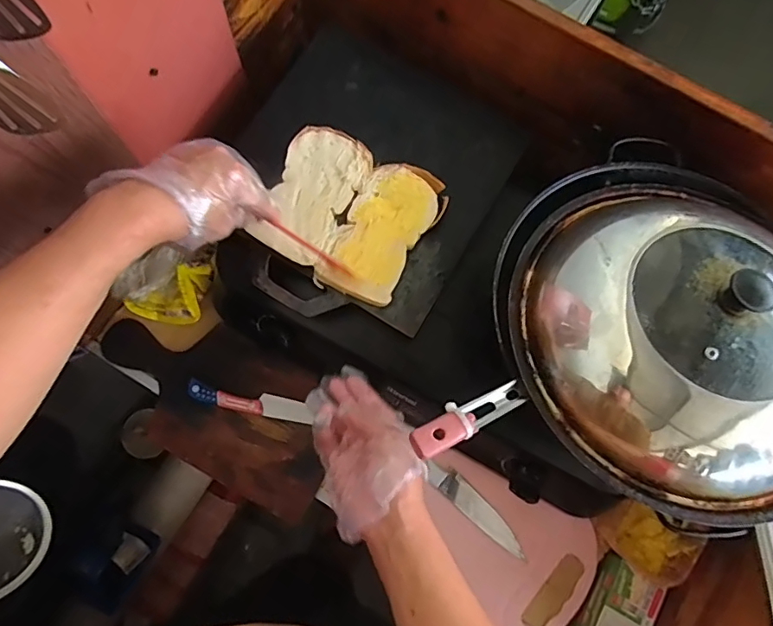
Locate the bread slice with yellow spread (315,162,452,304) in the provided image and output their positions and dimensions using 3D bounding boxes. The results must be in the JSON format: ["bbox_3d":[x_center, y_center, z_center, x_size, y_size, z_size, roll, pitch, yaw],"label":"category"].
[{"bbox_3d":[-0.004,-0.092,0.559,0.088,0.015,0.160,30,79,5],"label":"bread slice with yellow spread"}]

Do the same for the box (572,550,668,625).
[{"bbox_3d":[0.281,0.363,0.617,0.064,0.046,0.114,28,79,5],"label":"box"}]

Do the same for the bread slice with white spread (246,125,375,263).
[{"bbox_3d":[-0.083,-0.135,0.568,0.089,0.017,0.153,28,79,5],"label":"bread slice with white spread"}]

